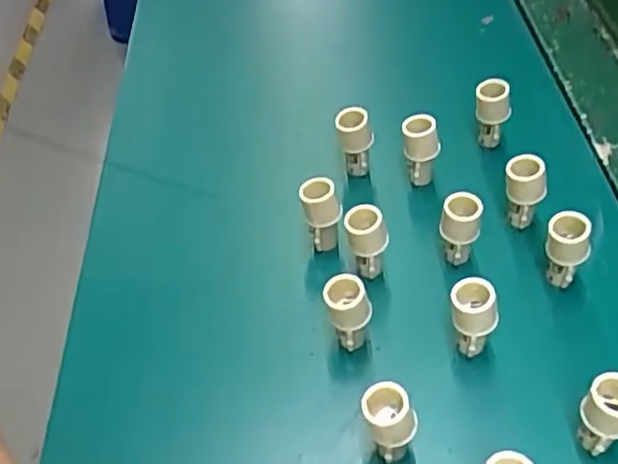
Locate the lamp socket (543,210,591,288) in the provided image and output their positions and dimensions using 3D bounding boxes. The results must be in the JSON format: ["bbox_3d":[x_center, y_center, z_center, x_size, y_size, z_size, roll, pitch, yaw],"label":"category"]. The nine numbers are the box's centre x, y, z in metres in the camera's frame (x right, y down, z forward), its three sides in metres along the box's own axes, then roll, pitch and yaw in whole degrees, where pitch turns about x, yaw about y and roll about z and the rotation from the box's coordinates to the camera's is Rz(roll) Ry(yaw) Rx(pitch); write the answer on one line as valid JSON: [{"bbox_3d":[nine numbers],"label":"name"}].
[{"bbox_3d":[0.125,0.011,0.318,0.020,0.045,0.016,21,51,19],"label":"lamp socket"}]

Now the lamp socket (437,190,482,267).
[{"bbox_3d":[0.076,0.001,0.332,0.019,0.043,0.016,13,49,13],"label":"lamp socket"}]

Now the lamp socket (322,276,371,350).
[{"bbox_3d":[0.018,0.040,0.304,0.021,0.041,0.018,-2,47,-1],"label":"lamp socket"}]

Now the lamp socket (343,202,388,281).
[{"bbox_3d":[0.029,0.005,0.331,0.021,0.043,0.021,-2,50,2],"label":"lamp socket"}]

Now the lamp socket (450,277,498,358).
[{"bbox_3d":[0.075,0.041,0.298,0.021,0.044,0.017,13,49,13],"label":"lamp socket"}]

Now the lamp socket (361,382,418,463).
[{"bbox_3d":[0.033,0.081,0.269,0.021,0.043,0.019,1,48,3],"label":"lamp socket"}]

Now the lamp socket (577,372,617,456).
[{"bbox_3d":[0.121,0.076,0.264,0.019,0.043,0.018,-1,47,1],"label":"lamp socket"}]

